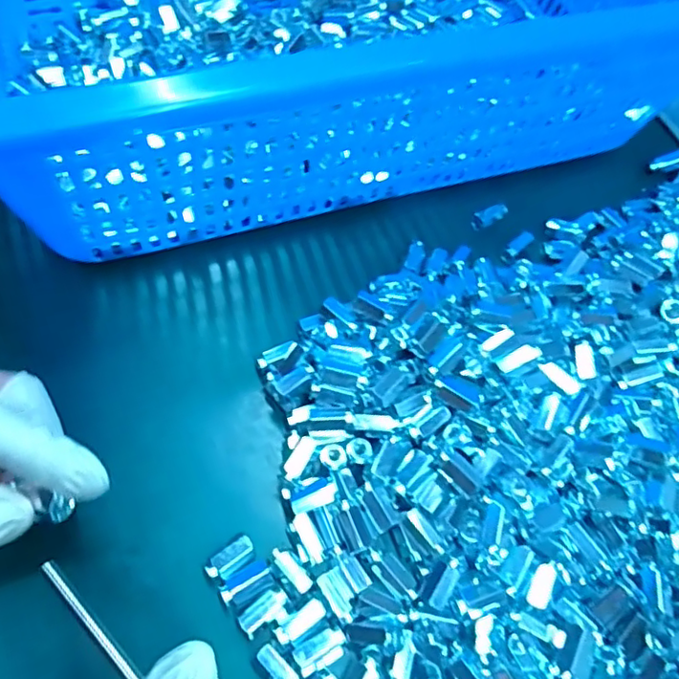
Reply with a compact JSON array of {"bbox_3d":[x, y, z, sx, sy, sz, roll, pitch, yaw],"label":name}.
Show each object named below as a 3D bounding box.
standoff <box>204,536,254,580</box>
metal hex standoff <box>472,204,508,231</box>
[{"bbox_3d":[-0.046,0.094,0.249,0.021,0.009,0.010,-31,70,-21],"label":"standoff"},{"bbox_3d":[0.092,-0.075,0.360,0.024,0.006,0.009,-22,67,-18],"label":"metal hex standoff"}]

